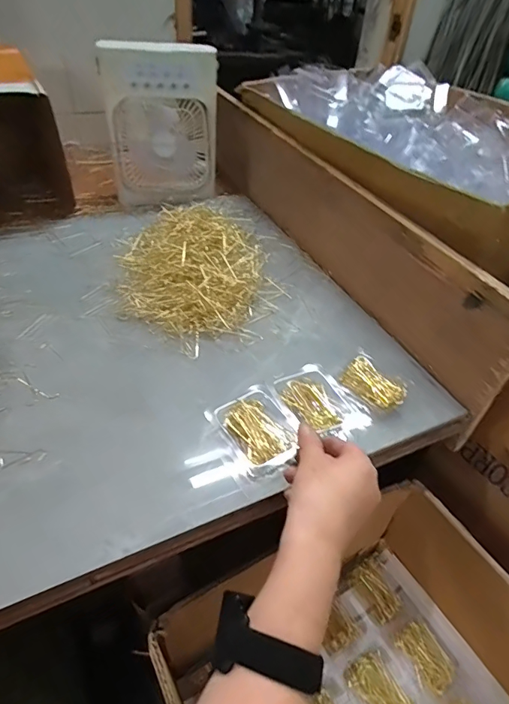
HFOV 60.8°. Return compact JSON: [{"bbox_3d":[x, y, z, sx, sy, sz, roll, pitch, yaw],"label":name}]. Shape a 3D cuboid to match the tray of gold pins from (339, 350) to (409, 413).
[{"bbox_3d":[0.134,0.036,0.486,0.069,0.018,0.051,35,51,28],"label":"tray of gold pins"}]

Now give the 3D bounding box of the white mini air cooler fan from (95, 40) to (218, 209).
[{"bbox_3d":[-0.172,-0.417,0.785,0.187,0.236,0.154,-9,45,-15],"label":"white mini air cooler fan"}]

